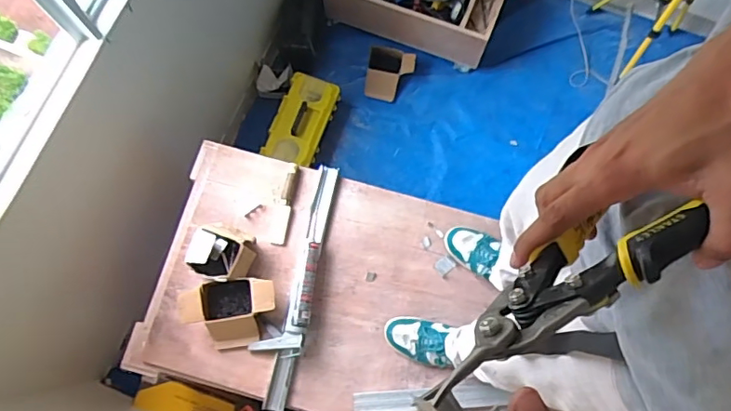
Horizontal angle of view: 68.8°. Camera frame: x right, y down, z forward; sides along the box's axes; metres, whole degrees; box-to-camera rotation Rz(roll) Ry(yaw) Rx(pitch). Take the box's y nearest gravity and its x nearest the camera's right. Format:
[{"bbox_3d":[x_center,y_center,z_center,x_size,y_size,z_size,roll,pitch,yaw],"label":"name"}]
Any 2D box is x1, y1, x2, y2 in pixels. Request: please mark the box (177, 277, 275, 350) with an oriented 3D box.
[{"bbox_3d":[-0.342,0.273,1.348,0.227,0.093,0.162,-6,76,-2],"label":"box"}]

